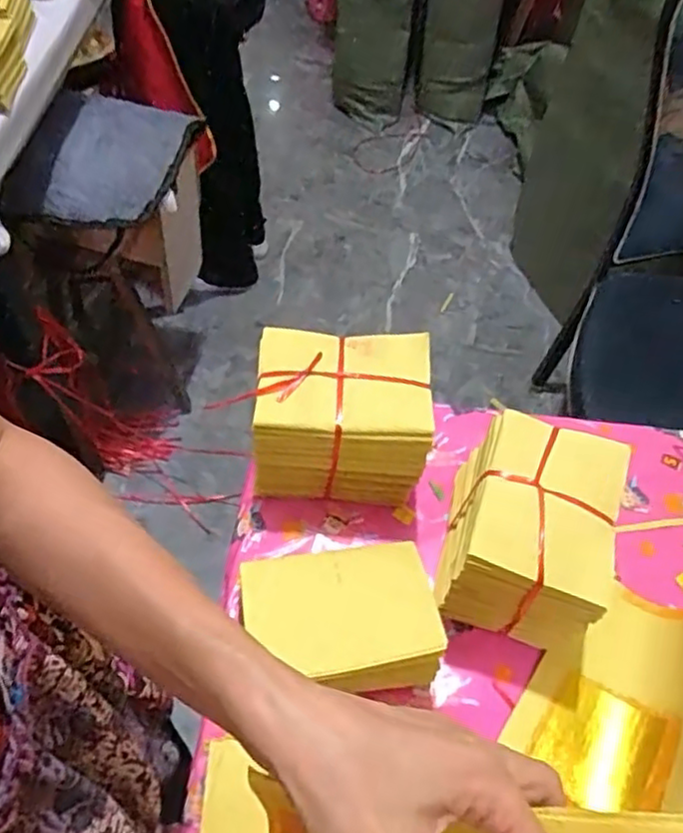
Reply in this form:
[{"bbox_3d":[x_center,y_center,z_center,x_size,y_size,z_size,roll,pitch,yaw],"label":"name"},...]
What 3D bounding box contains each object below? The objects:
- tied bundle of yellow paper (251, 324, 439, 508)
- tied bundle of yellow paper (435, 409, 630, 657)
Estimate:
[{"bbox_3d":[-0.002,-0.001,0.667,0.161,0.126,0.120,3,55,-2],"label":"tied bundle of yellow paper"},{"bbox_3d":[0.171,0.104,0.620,0.129,0.129,0.163,14,56,6],"label":"tied bundle of yellow paper"}]

